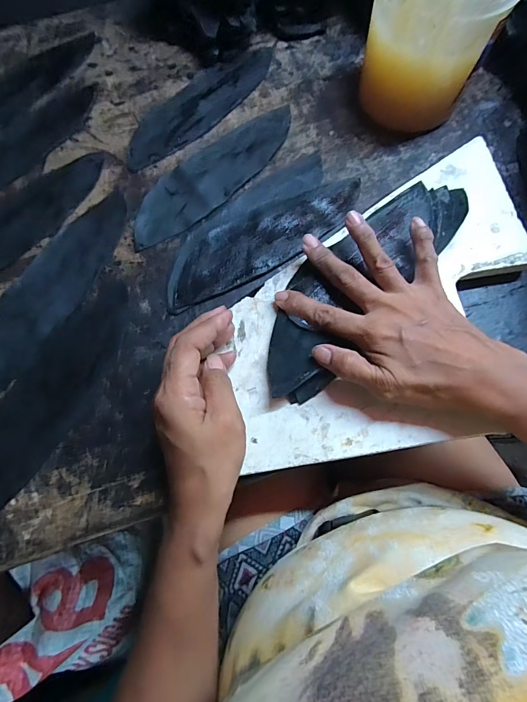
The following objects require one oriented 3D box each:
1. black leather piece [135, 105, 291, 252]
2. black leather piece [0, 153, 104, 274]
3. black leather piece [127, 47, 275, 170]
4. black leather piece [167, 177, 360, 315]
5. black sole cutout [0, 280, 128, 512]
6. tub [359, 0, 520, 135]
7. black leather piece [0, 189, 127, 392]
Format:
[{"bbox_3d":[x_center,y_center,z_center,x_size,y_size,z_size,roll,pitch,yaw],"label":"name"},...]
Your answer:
[{"bbox_3d":[-0.053,-0.188,0.380,0.213,0.006,0.070,-39,76,-9],"label":"black leather piece"},{"bbox_3d":[-0.249,-0.136,0.372,0.202,0.004,0.076,-42,76,-10],"label":"black leather piece"},{"bbox_3d":[-0.074,-0.283,0.409,0.071,0.004,0.215,40,78,12],"label":"black leather piece"},{"bbox_3d":[0.000,-0.112,0.354,0.214,0.004,0.071,-28,74,-6],"label":"black leather piece"},{"bbox_3d":[-0.183,0.034,0.315,0.067,0.004,0.215,30,76,10],"label":"black sole cutout"},{"bbox_3d":[0.158,-0.303,0.342,0.112,0.130,0.120,-1,73,2],"label":"tub"},{"bbox_3d":[-0.201,-0.067,0.348,0.069,0.004,0.213,29,76,10],"label":"black leather piece"}]

